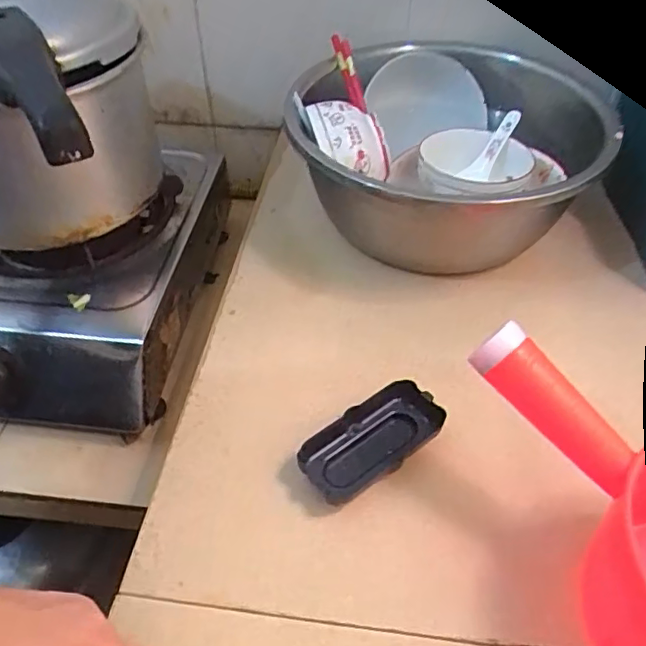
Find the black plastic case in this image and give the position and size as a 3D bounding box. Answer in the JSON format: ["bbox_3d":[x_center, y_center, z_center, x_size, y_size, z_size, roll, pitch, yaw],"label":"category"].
[{"bbox_3d":[0.036,0.087,0.425,0.107,0.024,0.051,-34,55,-26],"label":"black plastic case"}]

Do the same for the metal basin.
[{"bbox_3d":[0.120,-0.157,0.568,0.279,0.132,0.265,4,48,6],"label":"metal basin"}]

